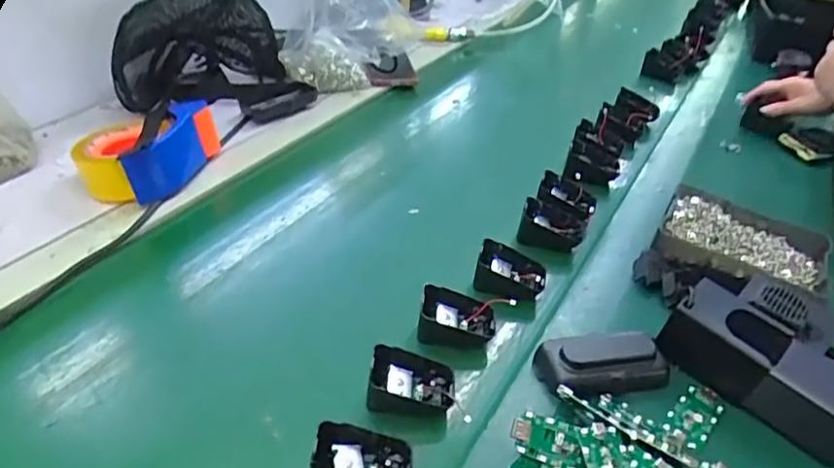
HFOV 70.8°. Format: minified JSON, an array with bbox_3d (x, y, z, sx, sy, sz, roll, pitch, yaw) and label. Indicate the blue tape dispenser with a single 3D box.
[{"bbox_3d":[-0.308,-0.096,0.668,0.100,0.070,0.142,19,40,17],"label":"blue tape dispenser"}]

